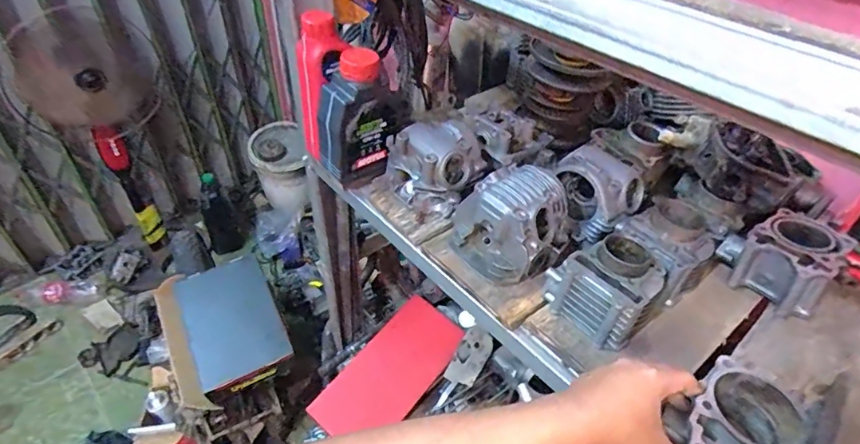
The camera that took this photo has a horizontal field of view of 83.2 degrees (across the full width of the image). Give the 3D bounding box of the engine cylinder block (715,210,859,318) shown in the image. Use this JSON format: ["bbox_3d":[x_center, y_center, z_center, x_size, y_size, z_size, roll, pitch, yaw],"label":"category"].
[{"bbox_3d":[0.455,0.051,0.627,0.135,0.072,0.117,-21,48,-25],"label":"engine cylinder block"}]

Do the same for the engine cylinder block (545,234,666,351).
[{"bbox_3d":[0.211,0.079,0.584,0.107,0.080,0.109,-29,51,-31],"label":"engine cylinder block"}]

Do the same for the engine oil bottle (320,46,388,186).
[{"bbox_3d":[-0.104,-0.147,0.709,0.113,0.196,0.047,-18,46,-22],"label":"engine oil bottle"}]

